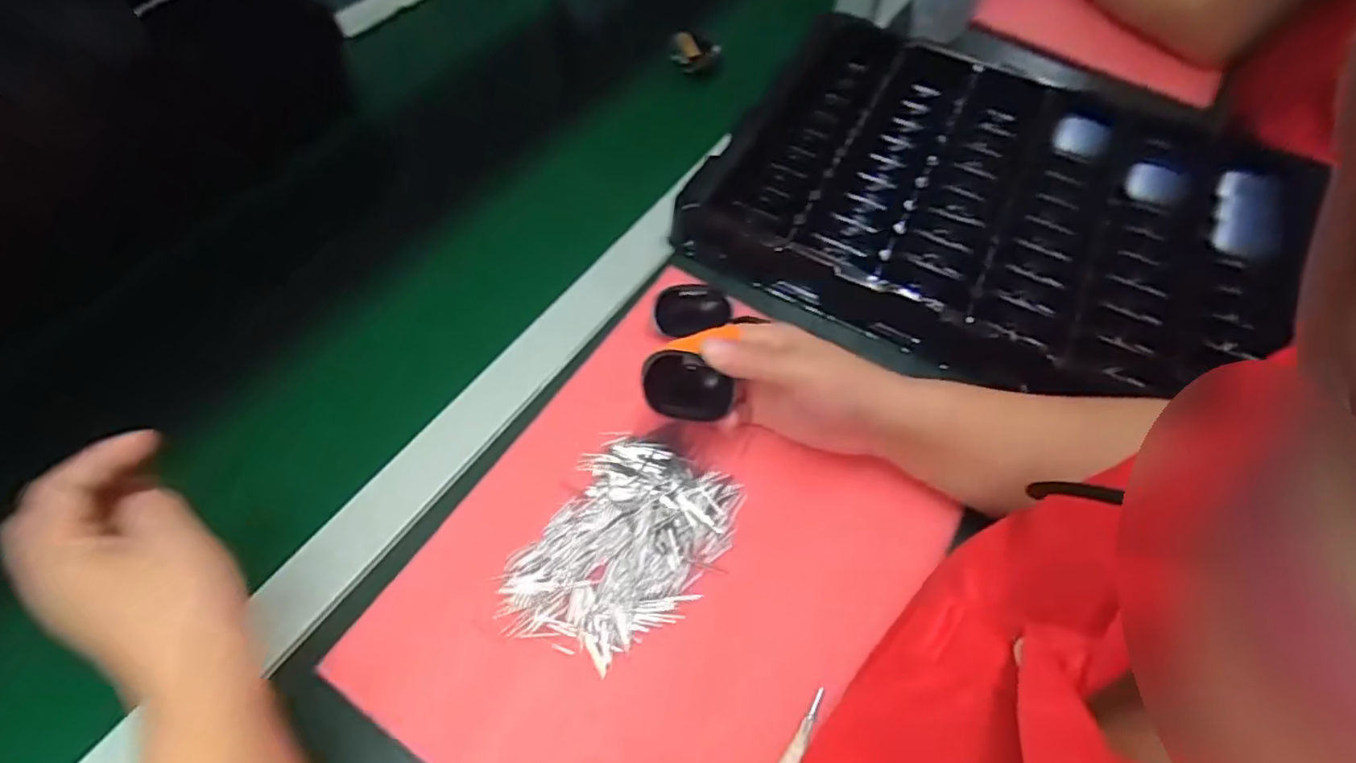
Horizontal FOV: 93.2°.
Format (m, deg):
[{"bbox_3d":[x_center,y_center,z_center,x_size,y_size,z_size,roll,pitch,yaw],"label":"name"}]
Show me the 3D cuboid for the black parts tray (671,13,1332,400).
[{"bbox_3d":[0.273,-0.157,0.550,0.444,0.054,0.365,24,59,12],"label":"black parts tray"}]

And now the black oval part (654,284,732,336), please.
[{"bbox_3d":[0.010,-0.053,0.465,0.053,0.035,0.015,-2,14,-9],"label":"black oval part"}]

